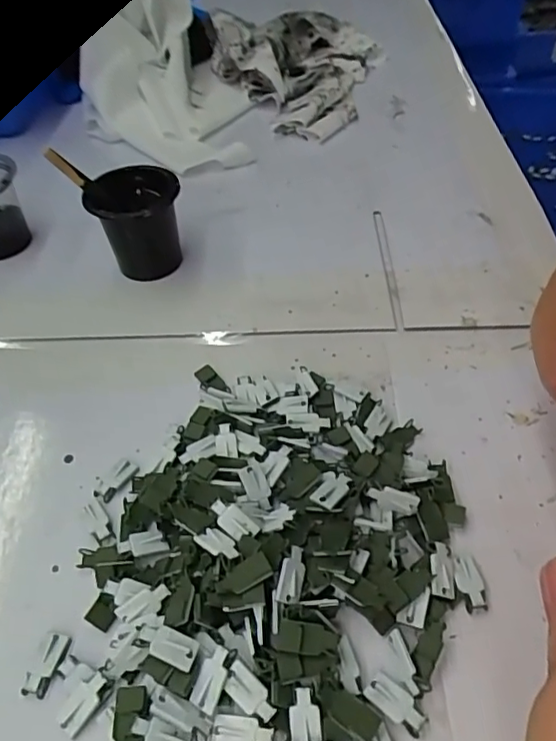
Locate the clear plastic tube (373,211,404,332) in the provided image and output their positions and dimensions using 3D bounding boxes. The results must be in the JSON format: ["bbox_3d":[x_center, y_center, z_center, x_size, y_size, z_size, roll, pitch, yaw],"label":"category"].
[{"bbox_3d":[0.047,-0.045,0.240,0.004,0.004,0.075,-1,48,2],"label":"clear plastic tube"}]

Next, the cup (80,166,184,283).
[{"bbox_3d":[-0.057,-0.060,0.234,0.034,0.037,0.034,-1,48,1],"label":"cup"}]

